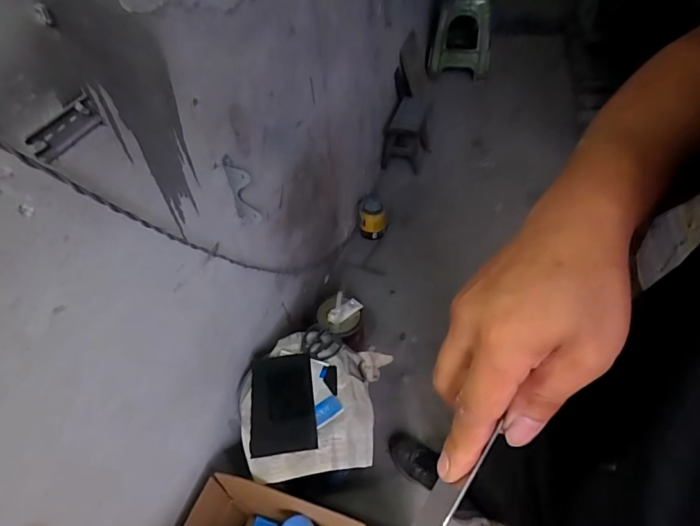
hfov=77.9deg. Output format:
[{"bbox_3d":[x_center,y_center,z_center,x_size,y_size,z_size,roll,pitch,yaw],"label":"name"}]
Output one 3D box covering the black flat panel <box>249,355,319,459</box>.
[{"bbox_3d":[-0.154,0.314,0.989,0.139,0.013,0.226,-3,50,-8],"label":"black flat panel"}]

